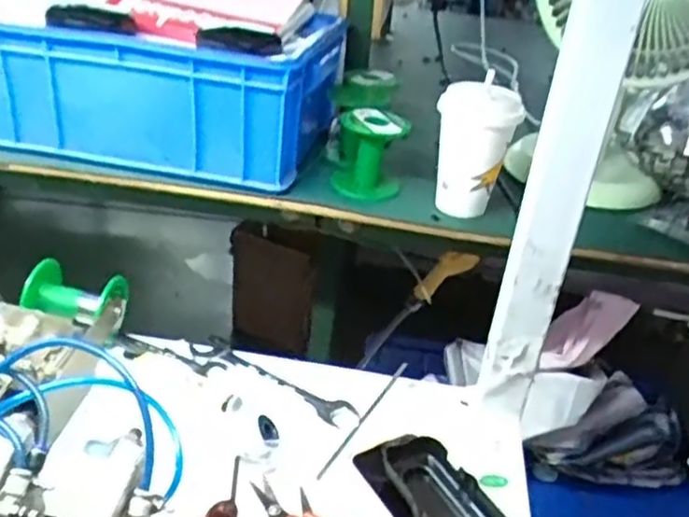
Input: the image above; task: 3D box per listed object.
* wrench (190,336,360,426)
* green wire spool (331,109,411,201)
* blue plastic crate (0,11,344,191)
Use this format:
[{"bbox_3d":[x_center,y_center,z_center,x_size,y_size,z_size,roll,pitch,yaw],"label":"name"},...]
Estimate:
[{"bbox_3d":[-0.069,0.109,0.662,0.172,0.012,0.033,22,34,24],"label":"wrench"},{"bbox_3d":[0.026,-0.106,0.703,0.066,0.075,0.082,6,31,-2],"label":"green wire spool"},{"bbox_3d":[-0.182,-0.185,0.738,0.317,0.120,0.202,12,31,8],"label":"blue plastic crate"}]

